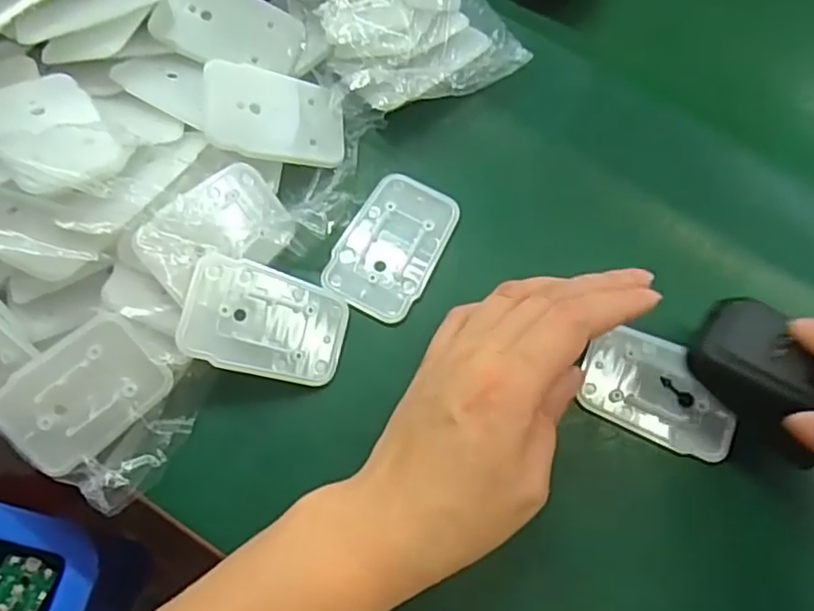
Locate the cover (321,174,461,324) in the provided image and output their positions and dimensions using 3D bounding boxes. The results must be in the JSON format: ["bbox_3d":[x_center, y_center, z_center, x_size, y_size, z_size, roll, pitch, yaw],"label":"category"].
[{"bbox_3d":[-0.007,-0.028,0.313,0.044,0.005,0.068,29,72,8],"label":"cover"}]

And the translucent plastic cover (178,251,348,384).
[{"bbox_3d":[-0.060,0.007,0.285,0.069,0.005,0.045,17,78,-26],"label":"translucent plastic cover"}]

